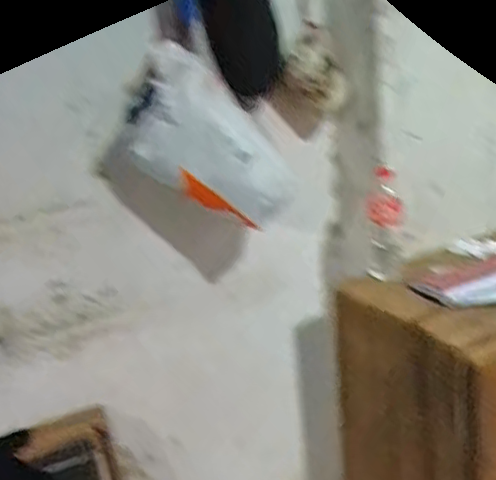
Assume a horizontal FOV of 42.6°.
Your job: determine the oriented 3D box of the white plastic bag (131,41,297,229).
[{"bbox_3d":[-0.066,-0.159,1.213,0.190,0.403,0.096,-49,39,-6],"label":"white plastic bag"}]

